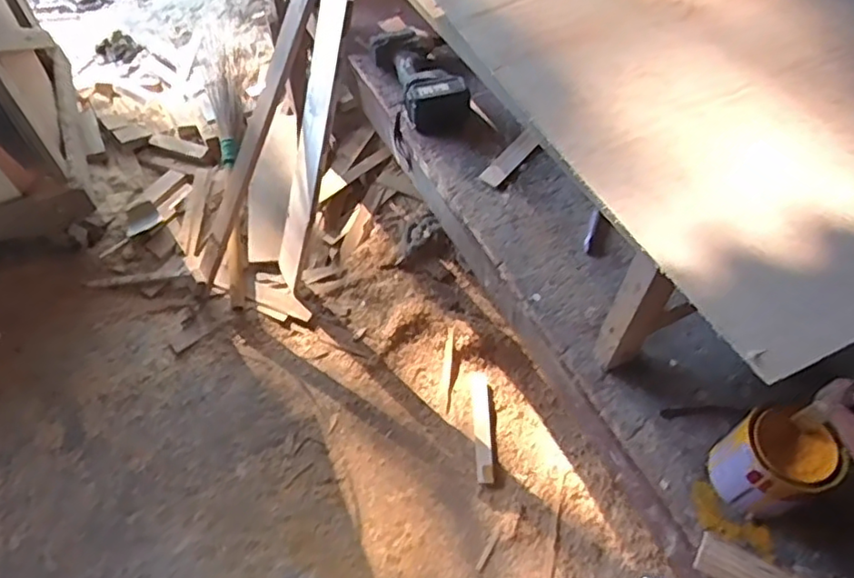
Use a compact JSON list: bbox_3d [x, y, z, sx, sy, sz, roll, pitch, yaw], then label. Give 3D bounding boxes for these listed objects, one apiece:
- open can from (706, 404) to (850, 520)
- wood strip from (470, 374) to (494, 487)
[{"bbox_3d":[0.416,0.216,0.770,0.090,0.142,0.106,-29,60,-19],"label":"open can"},{"bbox_3d":[0.145,0.358,1.669,0.047,0.026,0.307,-2,57,2],"label":"wood strip"}]

